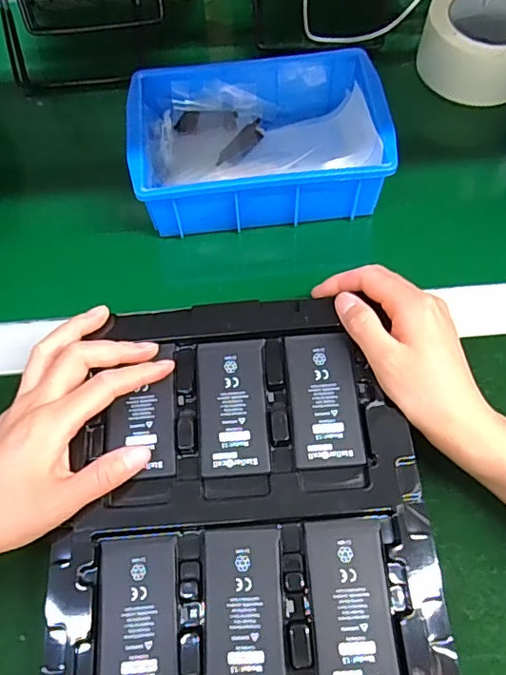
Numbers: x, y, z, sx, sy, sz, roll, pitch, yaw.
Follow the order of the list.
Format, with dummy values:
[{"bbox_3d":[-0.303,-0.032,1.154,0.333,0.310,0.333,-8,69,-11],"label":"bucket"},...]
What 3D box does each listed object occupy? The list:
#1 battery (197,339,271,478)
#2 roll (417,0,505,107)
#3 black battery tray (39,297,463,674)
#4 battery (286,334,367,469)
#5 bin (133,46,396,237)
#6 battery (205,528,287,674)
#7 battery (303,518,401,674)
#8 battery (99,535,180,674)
[{"bbox_3d":[-0.013,0.043,0.344,0.043,0.004,0.088,-5,66,0],"label":"battery"},{"bbox_3d":[0.214,-0.275,0.498,0.110,0.055,0.110,-1,66,2],"label":"roll"},{"bbox_3d":[-0.008,0.103,0.317,0.216,0.009,0.271,-5,66,0],"label":"black battery tray"},{"bbox_3d":[0.045,0.038,0.344,0.043,0.004,0.087,-5,66,0],"label":"battery"},{"bbox_3d":[0.004,-0.165,0.448,0.196,0.057,0.135,-7,66,-1],"label":"bin"},{"bbox_3d":[-0.005,0.153,0.295,0.042,0.004,0.089,-3,66,1],"label":"battery"},{"bbox_3d":[0.054,0.147,0.295,0.043,0.004,0.087,-5,66,0],"label":"battery"},{"bbox_3d":[-0.063,0.157,0.297,0.044,0.004,0.087,-5,66,0],"label":"battery"}]

